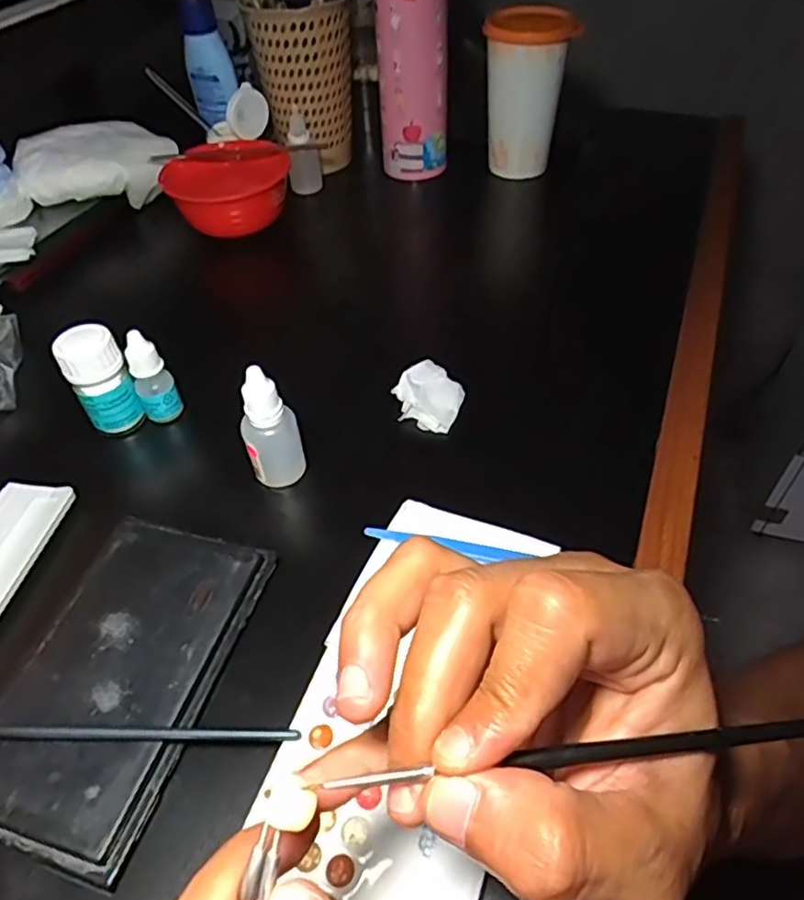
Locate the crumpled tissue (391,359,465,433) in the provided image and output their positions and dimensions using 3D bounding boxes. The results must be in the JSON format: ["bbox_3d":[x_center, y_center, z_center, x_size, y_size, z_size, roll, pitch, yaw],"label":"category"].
[{"bbox_3d":[0.017,-0.035,0.419,0.040,0.019,0.040,17,50,17],"label":"crumpled tissue"}]

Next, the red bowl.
[{"bbox_3d":[-0.151,-0.229,0.573,0.103,0.051,0.082,-22,50,-17],"label":"red bowl"}]

